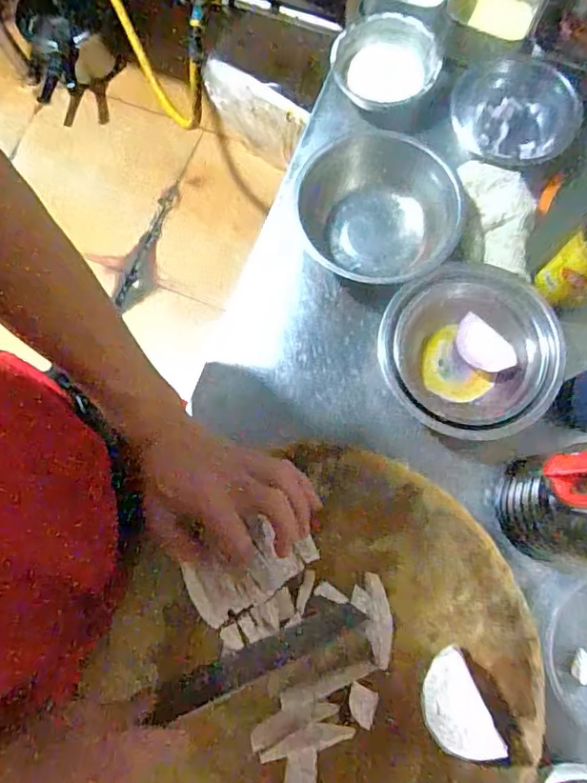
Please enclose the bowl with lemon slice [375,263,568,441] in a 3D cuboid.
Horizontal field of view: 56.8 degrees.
[{"bbox_3d":[0.184,-0.039,0.571,0.167,0.061,0.176,0,77,1],"label":"bowl with lemon slice"}]

